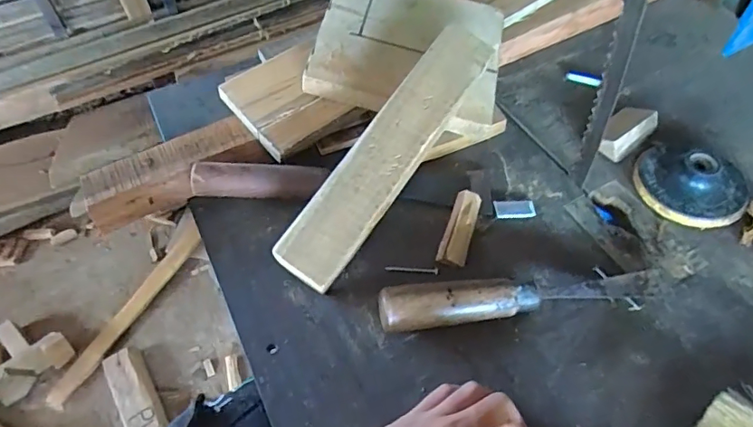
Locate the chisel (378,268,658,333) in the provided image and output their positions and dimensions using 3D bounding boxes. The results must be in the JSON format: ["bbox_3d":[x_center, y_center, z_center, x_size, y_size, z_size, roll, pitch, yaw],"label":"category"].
[{"bbox_3d":[0.110,0.062,0.384,0.213,0.034,0.025,-8,53,-3],"label":"chisel"}]

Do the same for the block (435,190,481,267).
[{"bbox_3d":[0.071,0.013,0.431,0.023,0.015,0.069,14,65,16],"label":"block"}]

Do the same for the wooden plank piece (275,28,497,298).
[{"bbox_3d":[0.011,-0.051,0.406,0.046,0.025,0.242,29,75,26],"label":"wooden plank piece"}]

